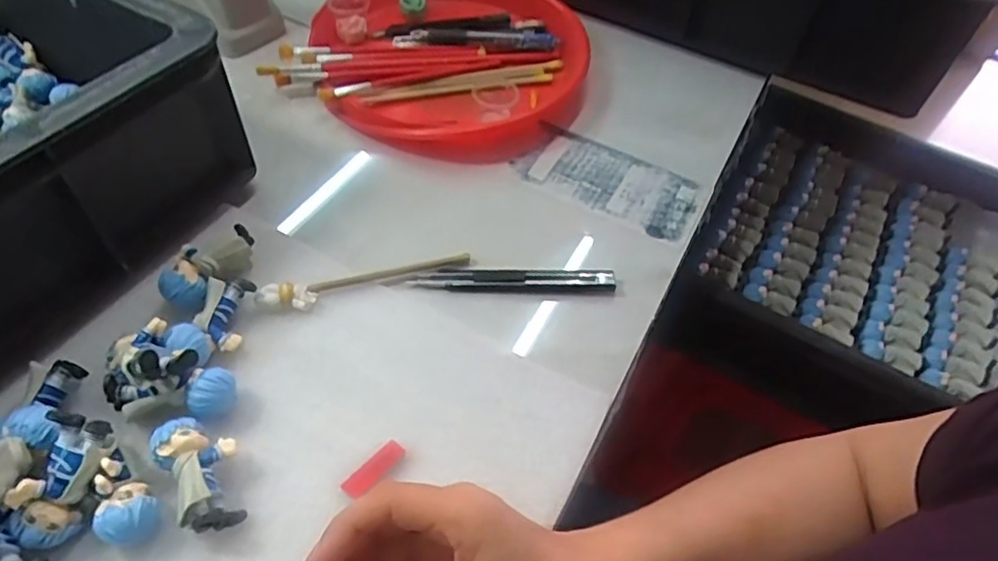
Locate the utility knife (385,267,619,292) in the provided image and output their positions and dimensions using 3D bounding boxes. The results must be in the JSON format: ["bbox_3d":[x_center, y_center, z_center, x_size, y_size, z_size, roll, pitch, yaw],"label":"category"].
[{"bbox_3d":[0.004,-0.002,0.427,0.150,0.008,0.017,1,53,-4],"label":"utility knife"}]

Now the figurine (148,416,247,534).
[{"bbox_3d":[-0.152,0.099,0.322,0.034,0.029,0.061,-28,60,-24],"label":"figurine"}]

